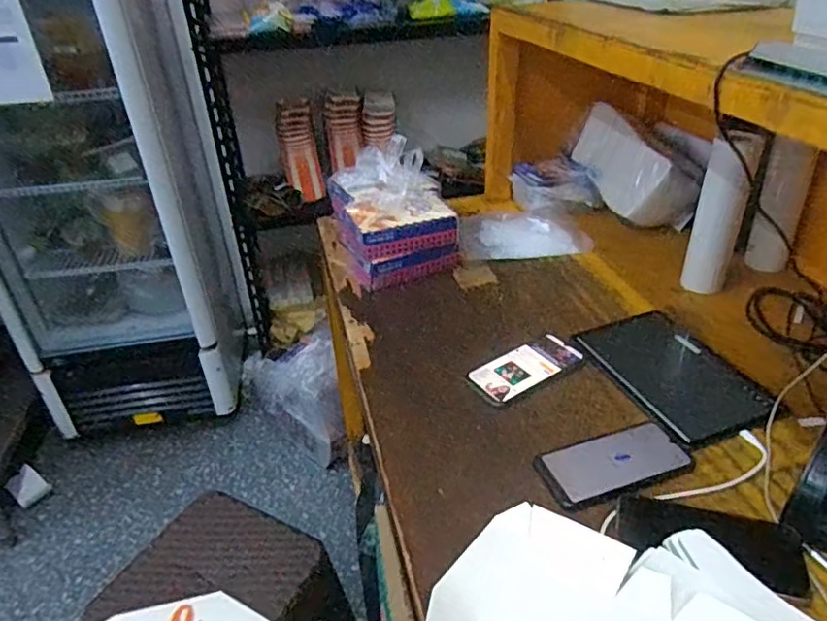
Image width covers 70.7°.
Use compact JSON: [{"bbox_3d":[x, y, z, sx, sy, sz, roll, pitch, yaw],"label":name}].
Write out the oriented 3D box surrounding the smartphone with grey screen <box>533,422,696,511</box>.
[{"bbox_3d":[0.231,0.175,0.671,0.173,0.005,0.083,-14,35,-16],"label":"smartphone with grey screen"}]

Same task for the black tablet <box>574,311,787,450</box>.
[{"bbox_3d":[0.354,0.083,0.799,0.164,0.013,0.246,-13,35,-16],"label":"black tablet"}]

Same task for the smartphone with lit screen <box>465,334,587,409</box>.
[{"bbox_3d":[0.159,0.082,0.812,0.168,0.013,0.081,-22,38,-27],"label":"smartphone with lit screen"}]

